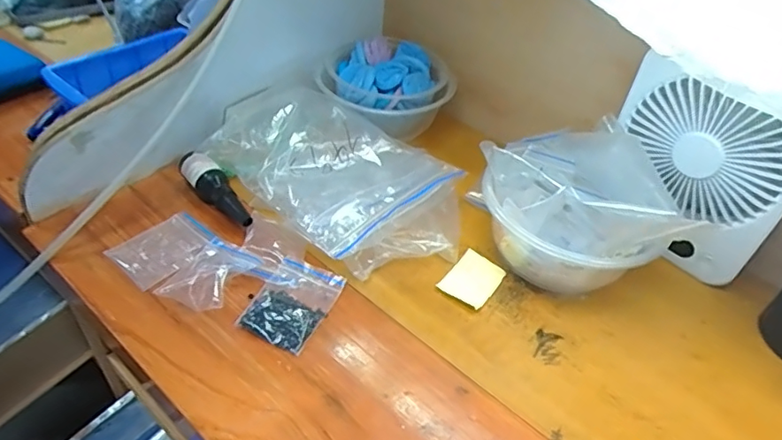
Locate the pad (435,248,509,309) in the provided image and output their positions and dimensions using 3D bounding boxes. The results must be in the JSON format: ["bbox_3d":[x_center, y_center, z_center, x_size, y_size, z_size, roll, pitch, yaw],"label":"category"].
[{"bbox_3d":[0.063,0.044,0.409,0.036,0.004,0.051,30,47,23],"label":"pad"}]

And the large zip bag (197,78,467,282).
[{"bbox_3d":[-0.034,-0.037,0.439,0.199,0.057,0.146,35,49,27],"label":"large zip bag"}]

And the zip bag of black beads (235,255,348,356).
[{"bbox_3d":[-0.068,0.057,0.371,0.048,0.007,0.067,20,44,13],"label":"zip bag of black beads"}]

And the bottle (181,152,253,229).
[{"bbox_3d":[-0.137,-0.023,0.430,0.083,0.021,0.025,44,52,14],"label":"bottle"}]

